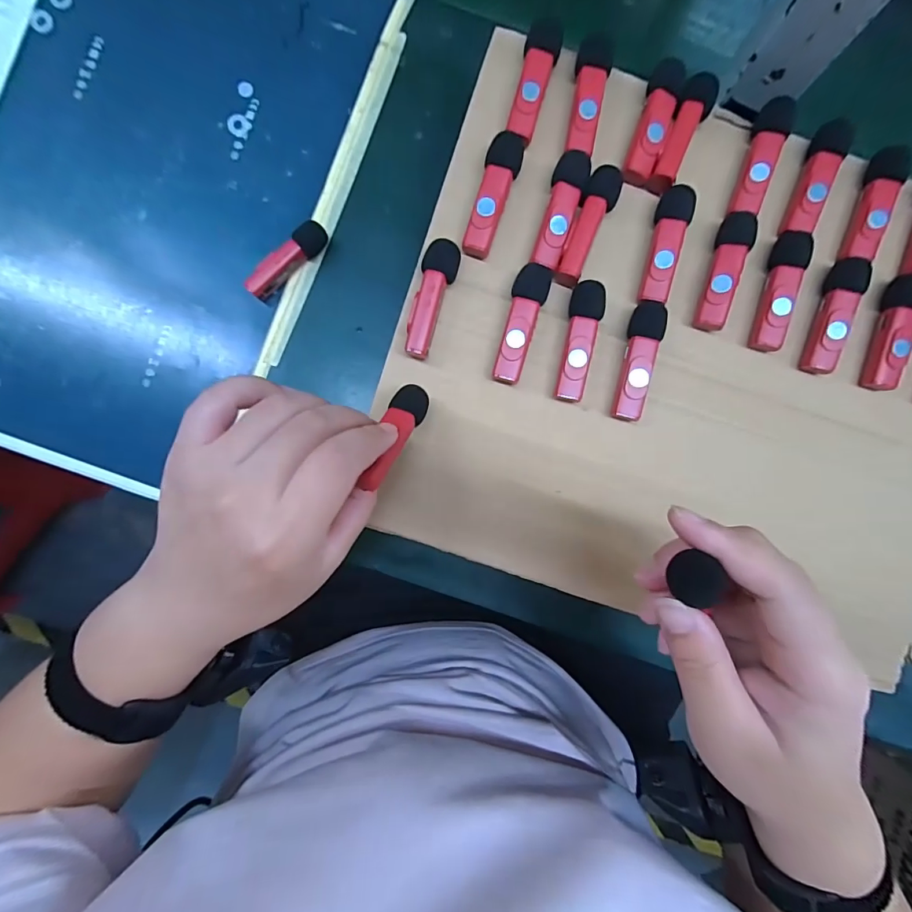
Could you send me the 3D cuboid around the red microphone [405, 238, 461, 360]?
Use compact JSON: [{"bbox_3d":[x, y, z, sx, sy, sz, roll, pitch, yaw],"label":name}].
[{"bbox_3d":[-0.013,-0.086,0.246,0.019,0.015,0.063,15,85,-3],"label":"red microphone"}]

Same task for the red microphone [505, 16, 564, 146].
[{"bbox_3d":[0.043,-0.207,0.246,0.018,0.011,0.064,13,85,-3],"label":"red microphone"}]

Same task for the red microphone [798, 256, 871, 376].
[{"bbox_3d":[0.216,-0.081,0.256,0.017,0.019,0.066,18,85,-2],"label":"red microphone"}]

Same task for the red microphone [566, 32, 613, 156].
[{"bbox_3d":[0.073,-0.200,0.248,0.018,0.013,0.060,10,85,-3],"label":"red microphone"}]

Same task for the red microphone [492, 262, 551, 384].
[{"bbox_3d":[0.037,-0.073,0.249,0.019,0.015,0.067,14,85,-3],"label":"red microphone"}]

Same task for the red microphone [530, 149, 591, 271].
[{"bbox_3d":[0.058,-0.137,0.248,0.019,0.015,0.065,17,85,-2],"label":"red microphone"}]

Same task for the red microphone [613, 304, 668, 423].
[{"bbox_3d":[0.103,-0.054,0.251,0.018,0.016,0.066,12,85,-3],"label":"red microphone"}]

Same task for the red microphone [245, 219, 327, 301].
[{"bbox_3d":[-0.115,-0.134,0.305,0.017,0.019,0.065,42,88,-4],"label":"red microphone"}]

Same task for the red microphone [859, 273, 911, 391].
[{"bbox_3d":[0.253,-0.072,0.257,0.015,0.017,0.067,16,85,-2],"label":"red microphone"}]

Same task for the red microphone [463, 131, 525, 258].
[{"bbox_3d":[0.021,-0.143,0.247,0.019,0.014,0.065,16,85,-2],"label":"red microphone"}]

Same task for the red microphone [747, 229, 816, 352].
[{"bbox_3d":[0.185,-0.095,0.255,0.018,0.018,0.067,17,85,-2],"label":"red microphone"}]

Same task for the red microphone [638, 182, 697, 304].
[{"bbox_3d":[0.118,-0.119,0.250,0.019,0.013,0.063,13,85,-3],"label":"red microphone"}]

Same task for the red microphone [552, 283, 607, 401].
[{"bbox_3d":[0.069,-0.064,0.250,0.018,0.016,0.067,10,85,-3],"label":"red microphone"}]

